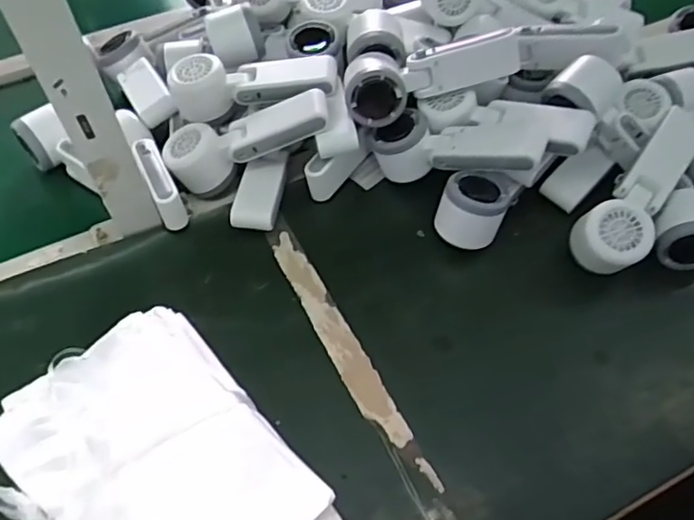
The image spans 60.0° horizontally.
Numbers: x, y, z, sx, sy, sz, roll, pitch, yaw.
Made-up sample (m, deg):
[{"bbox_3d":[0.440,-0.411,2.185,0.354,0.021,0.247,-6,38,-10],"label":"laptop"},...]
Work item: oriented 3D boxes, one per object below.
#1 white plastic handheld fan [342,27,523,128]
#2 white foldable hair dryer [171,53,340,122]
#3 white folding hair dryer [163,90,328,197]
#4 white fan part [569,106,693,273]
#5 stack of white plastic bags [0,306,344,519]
[{"bbox_3d":[0.081,-0.172,0.570,0.163,0.059,0.067,2,54,3],"label":"white plastic handheld fan"},{"bbox_3d":[-0.094,-0.175,0.611,0.167,0.048,0.049,-2,54,0],"label":"white foldable hair dryer"},{"bbox_3d":[-0.094,-0.117,0.586,0.162,0.057,0.050,-21,53,12],"label":"white folding hair dryer"},{"bbox_3d":[0.263,-0.060,0.532,0.060,0.041,0.164,34,80,24],"label":"white fan part"},{"bbox_3d":[-0.145,0.158,0.414,0.197,0.065,0.227,-36,60,-22],"label":"stack of white plastic bags"}]

